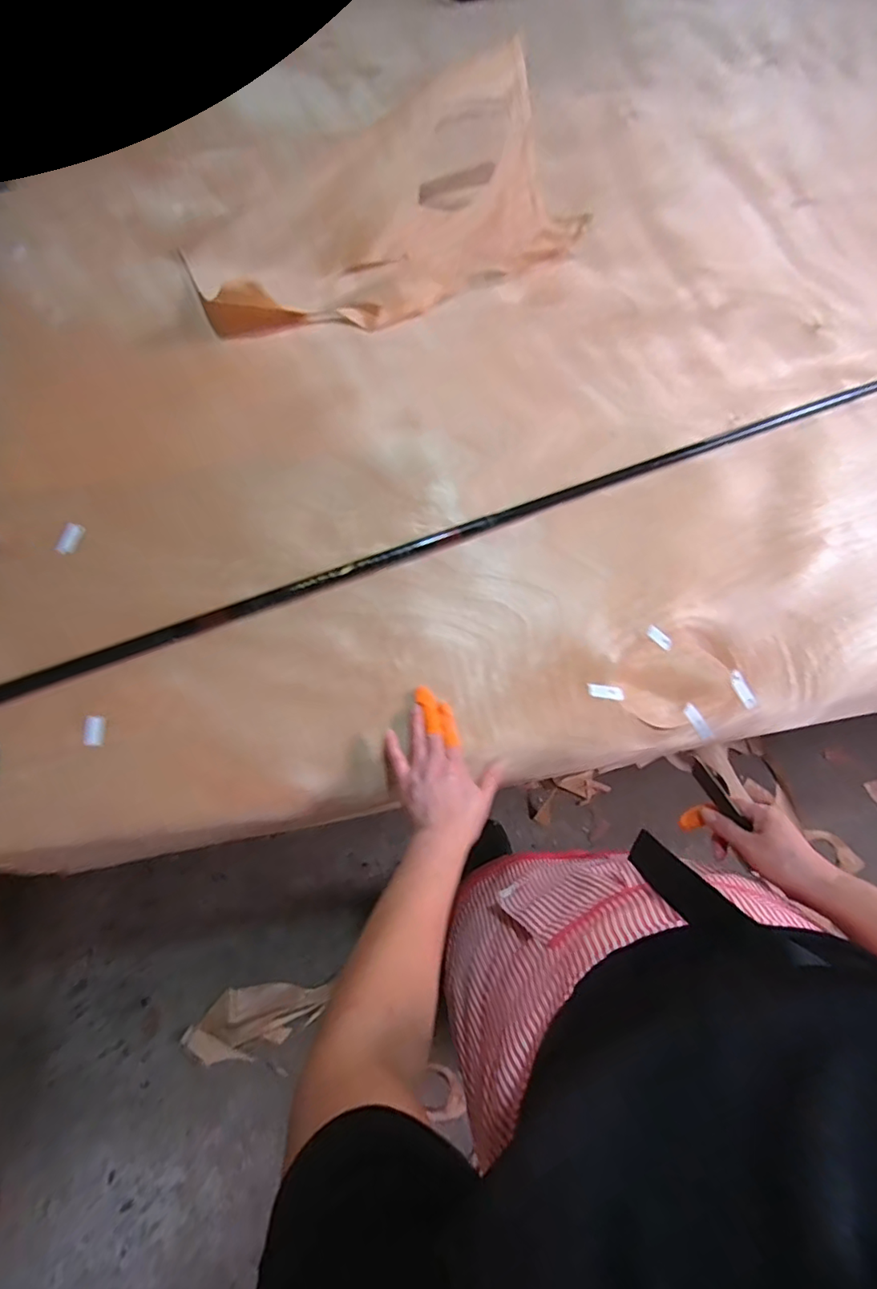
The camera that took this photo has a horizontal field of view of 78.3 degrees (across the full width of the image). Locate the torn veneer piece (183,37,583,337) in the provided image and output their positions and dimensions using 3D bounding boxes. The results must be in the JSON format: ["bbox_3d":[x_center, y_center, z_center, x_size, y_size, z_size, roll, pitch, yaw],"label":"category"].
[{"bbox_3d":[-0.076,-0.568,0.703,0.507,0.148,0.188,-21,74,-8],"label":"torn veneer piece"}]

